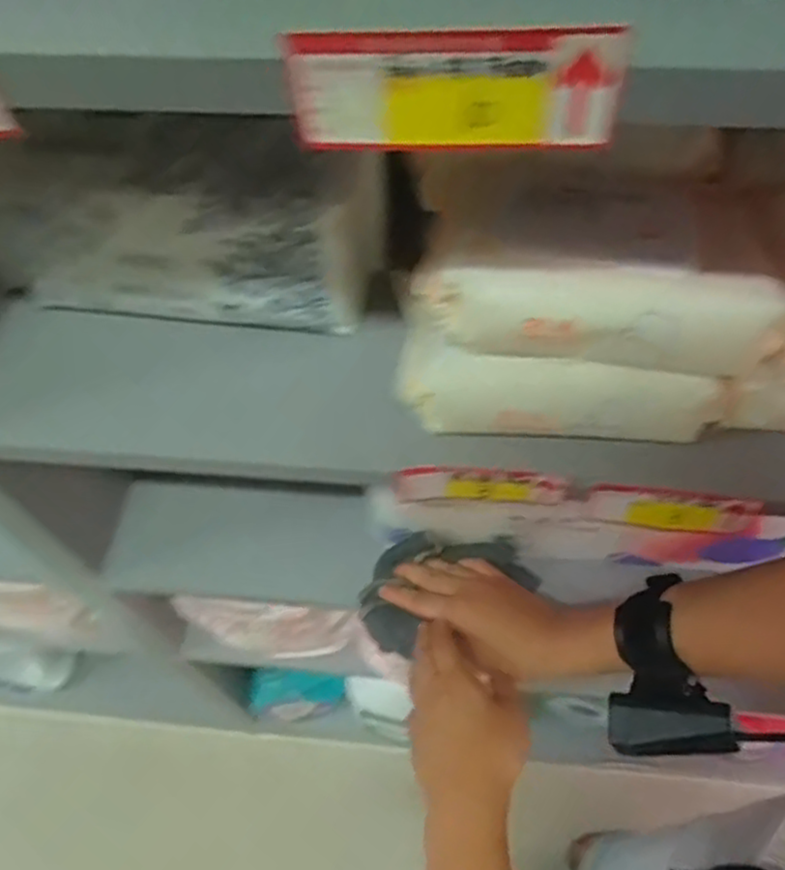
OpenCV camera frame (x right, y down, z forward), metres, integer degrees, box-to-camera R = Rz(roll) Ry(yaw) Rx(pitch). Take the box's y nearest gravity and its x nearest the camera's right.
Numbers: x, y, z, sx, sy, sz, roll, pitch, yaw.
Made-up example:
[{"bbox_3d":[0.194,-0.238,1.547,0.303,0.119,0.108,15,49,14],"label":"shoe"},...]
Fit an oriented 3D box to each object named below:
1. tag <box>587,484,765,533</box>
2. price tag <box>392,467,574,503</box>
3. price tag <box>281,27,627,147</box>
[{"bbox_3d":[0.153,0.041,0.402,0.088,0.033,0.008,5,60,6],"label":"tag"},{"bbox_3d":[0.049,0.030,0.405,0.095,0.036,0.006,2,57,7],"label":"price tag"},{"bbox_3d":[0.017,-0.097,0.204,0.090,0.036,0.005,4,60,5],"label":"price tag"}]

